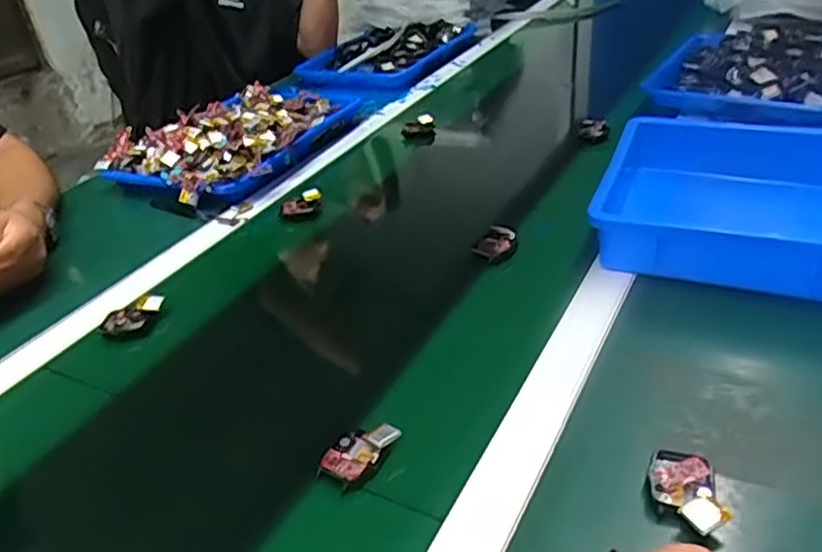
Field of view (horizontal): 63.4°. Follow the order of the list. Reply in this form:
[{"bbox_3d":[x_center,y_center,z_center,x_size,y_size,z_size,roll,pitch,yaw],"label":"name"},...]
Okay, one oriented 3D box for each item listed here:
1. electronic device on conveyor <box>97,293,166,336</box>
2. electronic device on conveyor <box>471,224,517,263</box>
[{"bbox_3d":[-0.263,0.040,0.631,0.061,0.018,0.031,-29,40,-29],"label":"electronic device on conveyor"},{"bbox_3d":[0.088,-0.033,0.677,0.041,0.020,0.033,-32,42,-32],"label":"electronic device on conveyor"}]

